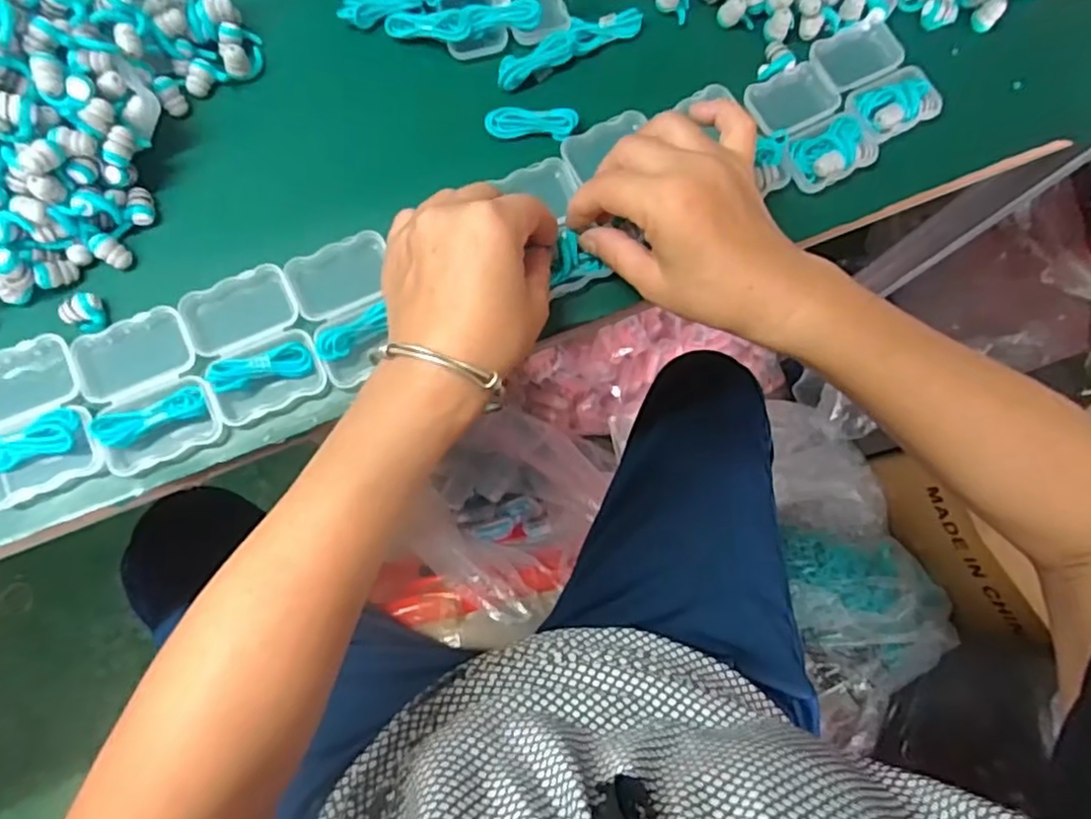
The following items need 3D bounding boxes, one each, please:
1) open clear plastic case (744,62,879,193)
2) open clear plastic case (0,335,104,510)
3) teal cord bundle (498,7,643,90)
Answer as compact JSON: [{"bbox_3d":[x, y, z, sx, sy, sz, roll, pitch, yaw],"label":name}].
[{"bbox_3d":[0.160,-0.172,0.395,0.057,0.018,0.075,-29,81,-10],"label":"open clear plastic case"},{"bbox_3d":[-0.253,0.004,0.322,0.055,0.015,0.074,-24,81,-10],"label":"open clear plastic case"},{"bbox_3d":[0.015,-0.220,0.400,0.097,0.015,0.021,-30,82,-11],"label":"teal cord bundle"}]

